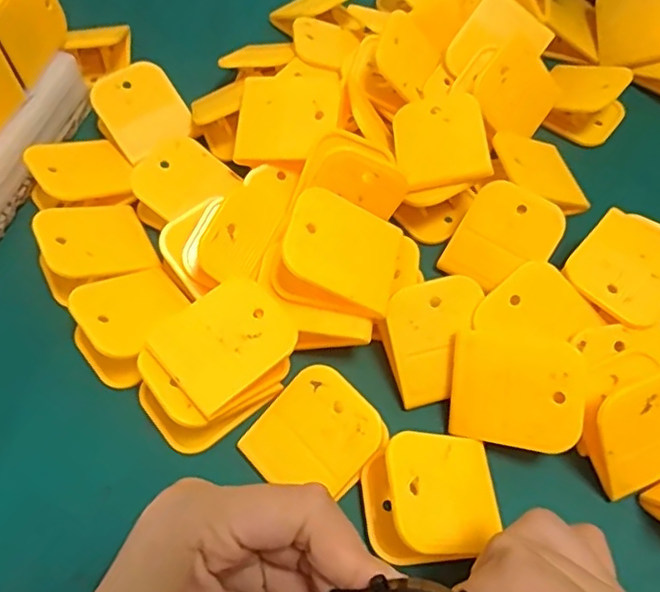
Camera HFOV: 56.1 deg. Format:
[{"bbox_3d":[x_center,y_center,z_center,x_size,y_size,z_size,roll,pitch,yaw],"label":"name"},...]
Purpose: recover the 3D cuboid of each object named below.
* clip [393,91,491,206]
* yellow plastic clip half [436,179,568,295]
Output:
[{"bbox_3d":[0.059,-0.081,0.330,0.046,0.010,0.064,-11,65,11],"label":"clip"},{"bbox_3d":[0.089,-0.028,0.316,0.046,0.004,0.054,31,99,9],"label":"yellow plastic clip half"}]

